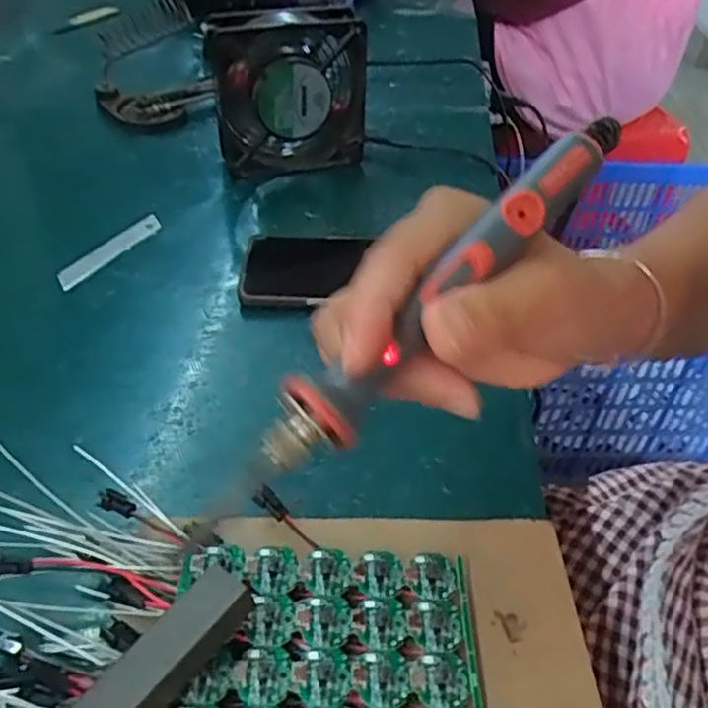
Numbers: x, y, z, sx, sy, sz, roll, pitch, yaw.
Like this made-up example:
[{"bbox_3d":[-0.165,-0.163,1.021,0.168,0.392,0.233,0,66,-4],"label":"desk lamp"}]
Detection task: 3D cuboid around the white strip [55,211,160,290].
[{"bbox_3d":[-0.180,-0.078,0.515,0.019,0.007,0.100,20,44,22],"label":"white strip"}]

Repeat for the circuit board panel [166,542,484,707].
[{"bbox_3d":[-0.011,0.124,0.263,0.118,0.017,0.106,0,41,0],"label":"circuit board panel"}]

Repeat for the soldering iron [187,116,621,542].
[{"bbox_3d":[0.026,-0.018,0.216,0.181,0.017,0.018,-44,54,-12],"label":"soldering iron"}]

